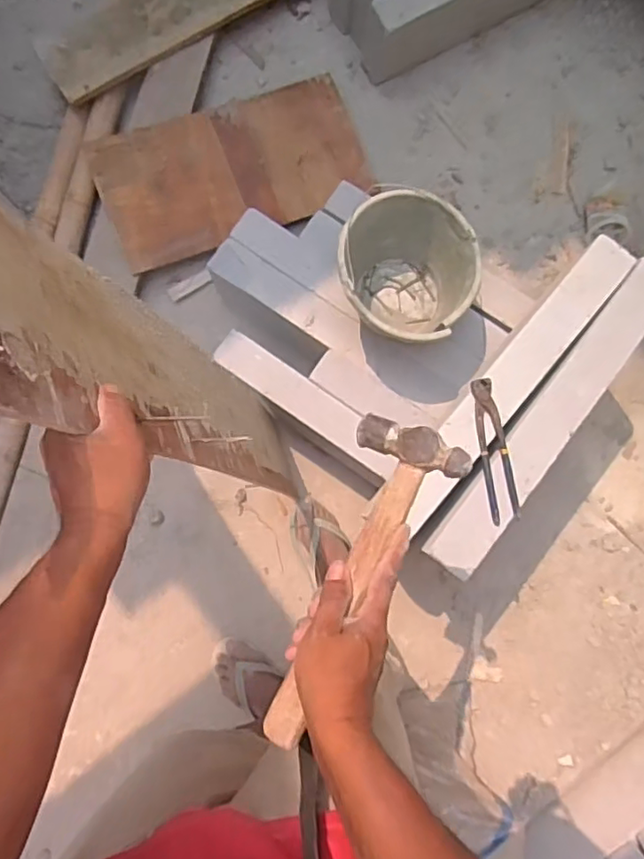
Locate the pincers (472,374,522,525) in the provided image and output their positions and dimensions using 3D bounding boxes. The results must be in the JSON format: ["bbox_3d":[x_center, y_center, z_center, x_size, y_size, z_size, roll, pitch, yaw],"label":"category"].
[{"bbox_3d":[0.260,0.030,0.904,0.042,0.013,0.214,-9,85,-3],"label":"pincers"}]

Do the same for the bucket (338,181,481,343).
[{"bbox_3d":[0.138,-0.273,1.085,0.231,0.168,0.262,-41,87,-5],"label":"bucket"}]

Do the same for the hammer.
[{"bbox_3d":[0.028,0.127,0.528,0.098,0.041,0.293,26,76,2],"label":"hammer"}]

